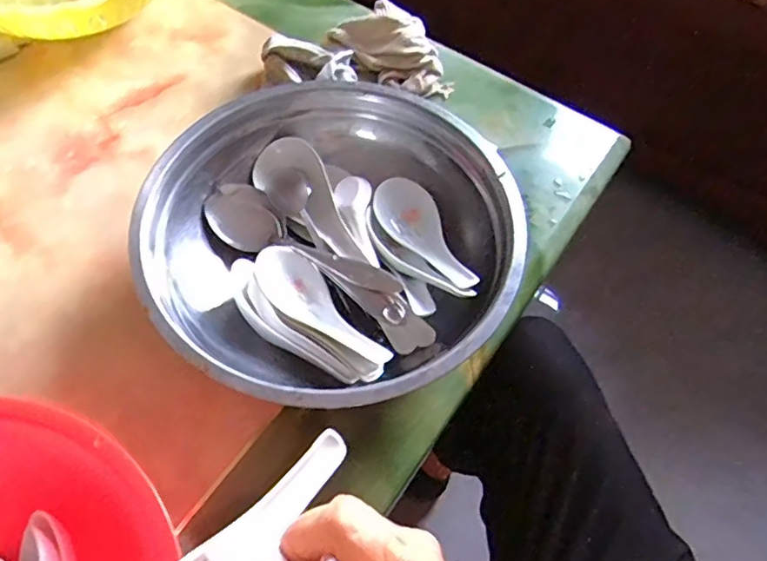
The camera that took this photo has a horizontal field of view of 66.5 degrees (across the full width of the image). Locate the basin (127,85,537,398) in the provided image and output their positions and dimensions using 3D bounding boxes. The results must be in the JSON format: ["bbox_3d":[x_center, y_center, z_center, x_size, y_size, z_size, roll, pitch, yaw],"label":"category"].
[{"bbox_3d":[-0.034,-0.027,0.428,0.250,0.072,0.247,1,60,-2],"label":"basin"}]

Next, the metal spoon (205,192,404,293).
[{"bbox_3d":[-0.062,-0.023,0.428,0.159,0.024,0.038,30,63,13],"label":"metal spoon"}]

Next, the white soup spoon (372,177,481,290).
[{"bbox_3d":[0.031,-0.031,0.439,0.043,0.027,0.125,-22,50,-15],"label":"white soup spoon"}]

